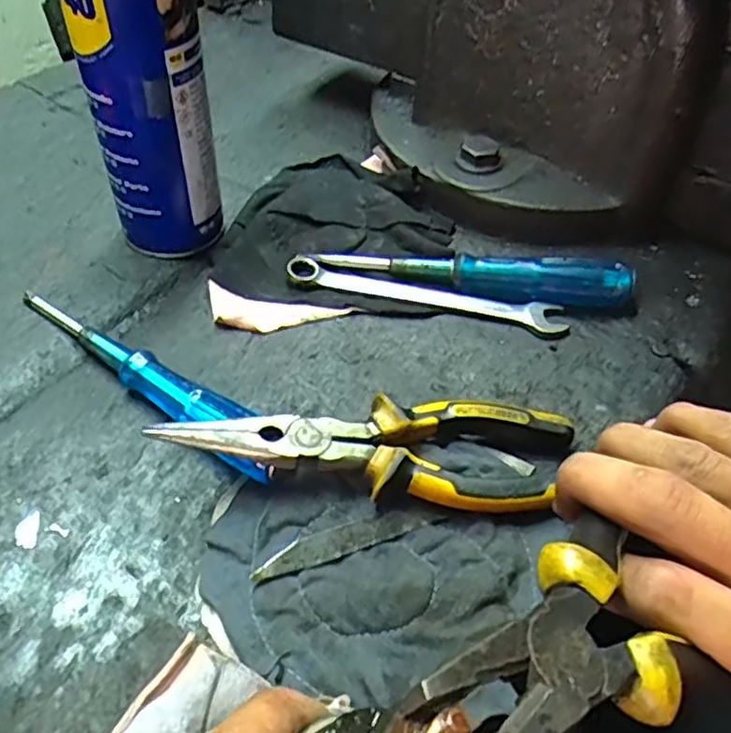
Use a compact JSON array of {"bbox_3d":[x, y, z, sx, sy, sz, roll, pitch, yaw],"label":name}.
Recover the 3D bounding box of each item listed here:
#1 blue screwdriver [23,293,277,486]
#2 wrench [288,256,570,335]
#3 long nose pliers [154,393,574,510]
[{"bbox_3d":[-0.116,0.002,0.347,0.192,0.024,0.022,32,54,23],"label":"blue screwdriver"},{"bbox_3d":[0.036,-0.043,0.399,0.165,0.009,0.025,12,49,8],"label":"wrench"},{"bbox_3d":[0.005,0.041,0.307,0.184,0.038,0.050,1,48,-3],"label":"long nose pliers"}]

